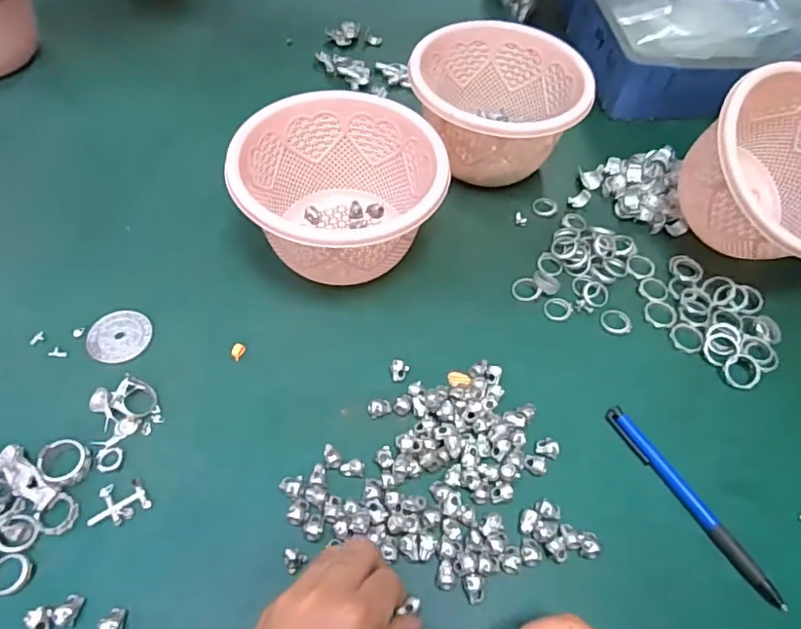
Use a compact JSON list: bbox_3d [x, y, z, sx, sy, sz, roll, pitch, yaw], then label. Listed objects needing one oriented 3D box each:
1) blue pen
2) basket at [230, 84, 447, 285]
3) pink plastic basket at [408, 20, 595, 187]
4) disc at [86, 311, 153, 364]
[{"bbox_3d":[0.181,0.117,0.346,0.013,0.009,0.139,-26,62,-20],"label":"blue pen"},{"bbox_3d":[-0.048,-0.087,0.421,0.141,0.091,0.140,2,56,-3],"label":"basket"},{"bbox_3d":[0.079,-0.179,0.488,0.139,0.089,0.134,0,56,-4],"label":"pink plastic basket"},{"bbox_3d":[-0.200,0.016,0.392,0.039,0.004,0.043,32,60,16],"label":"disc"}]

